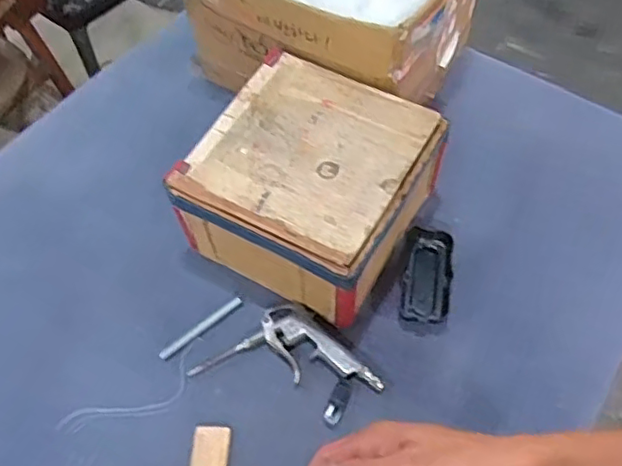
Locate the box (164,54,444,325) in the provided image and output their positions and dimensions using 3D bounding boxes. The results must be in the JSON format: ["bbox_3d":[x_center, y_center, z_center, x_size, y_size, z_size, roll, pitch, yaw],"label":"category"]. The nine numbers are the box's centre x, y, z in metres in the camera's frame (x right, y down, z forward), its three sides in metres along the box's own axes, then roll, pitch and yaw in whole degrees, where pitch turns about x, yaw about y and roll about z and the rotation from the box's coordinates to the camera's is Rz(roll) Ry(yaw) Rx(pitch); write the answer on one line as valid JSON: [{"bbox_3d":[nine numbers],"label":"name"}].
[{"bbox_3d":[0.005,-0.044,0.663,0.229,0.133,0.217,27,62,17],"label":"box"}]

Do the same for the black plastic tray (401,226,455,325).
[{"bbox_3d":[0.127,0.047,0.664,0.051,0.016,0.110,8,58,6],"label":"black plastic tray"}]

